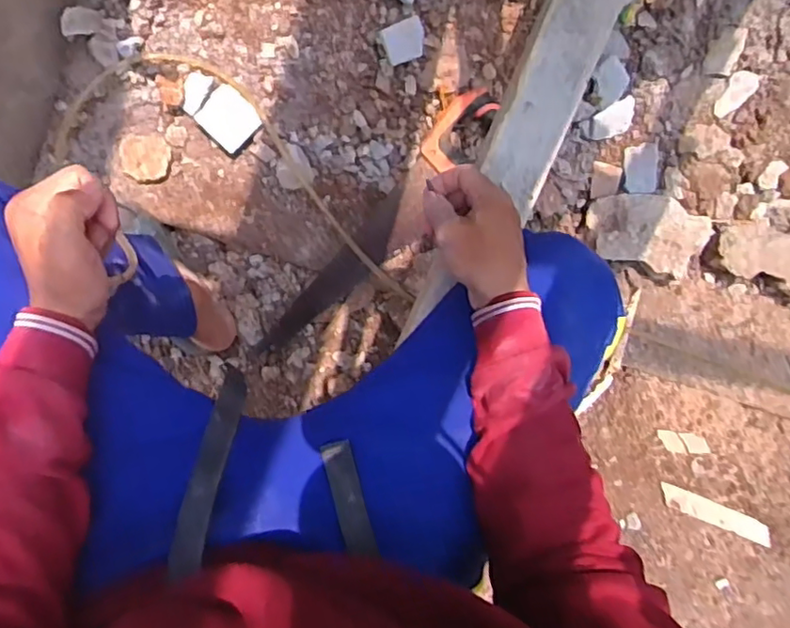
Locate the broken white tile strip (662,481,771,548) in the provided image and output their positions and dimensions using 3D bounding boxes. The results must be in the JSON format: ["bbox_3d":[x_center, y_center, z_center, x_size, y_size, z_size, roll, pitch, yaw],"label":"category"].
[{"bbox_3d":[0.509,0.319,0.981,0.183,0.010,0.036,22,100,0],"label":"broken white tile strip"}]

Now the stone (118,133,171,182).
[{"bbox_3d":[-0.354,-0.222,0.879,0.063,0.025,0.067,-1,97,-5],"label":"stone"}]

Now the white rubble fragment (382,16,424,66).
[{"bbox_3d":[0.015,-0.371,0.838,0.058,0.026,0.051,-26,98,-2],"label":"white rubble fragment"}]

